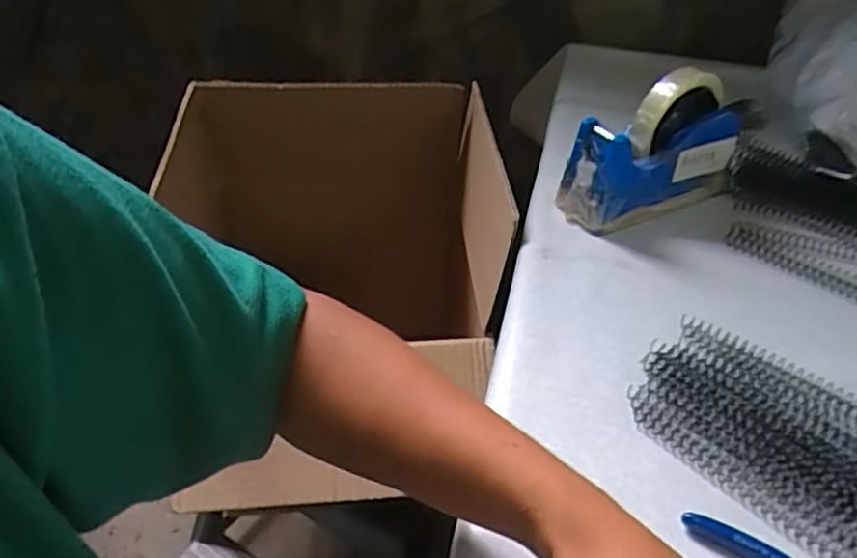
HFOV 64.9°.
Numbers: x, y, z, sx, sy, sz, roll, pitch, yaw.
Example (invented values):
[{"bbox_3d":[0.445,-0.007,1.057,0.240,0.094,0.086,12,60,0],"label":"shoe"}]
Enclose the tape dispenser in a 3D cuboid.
[{"bbox_3d":[0.204,-0.115,0.591,0.168,0.112,0.056,-16,44,-21],"label":"tape dispenser"}]

